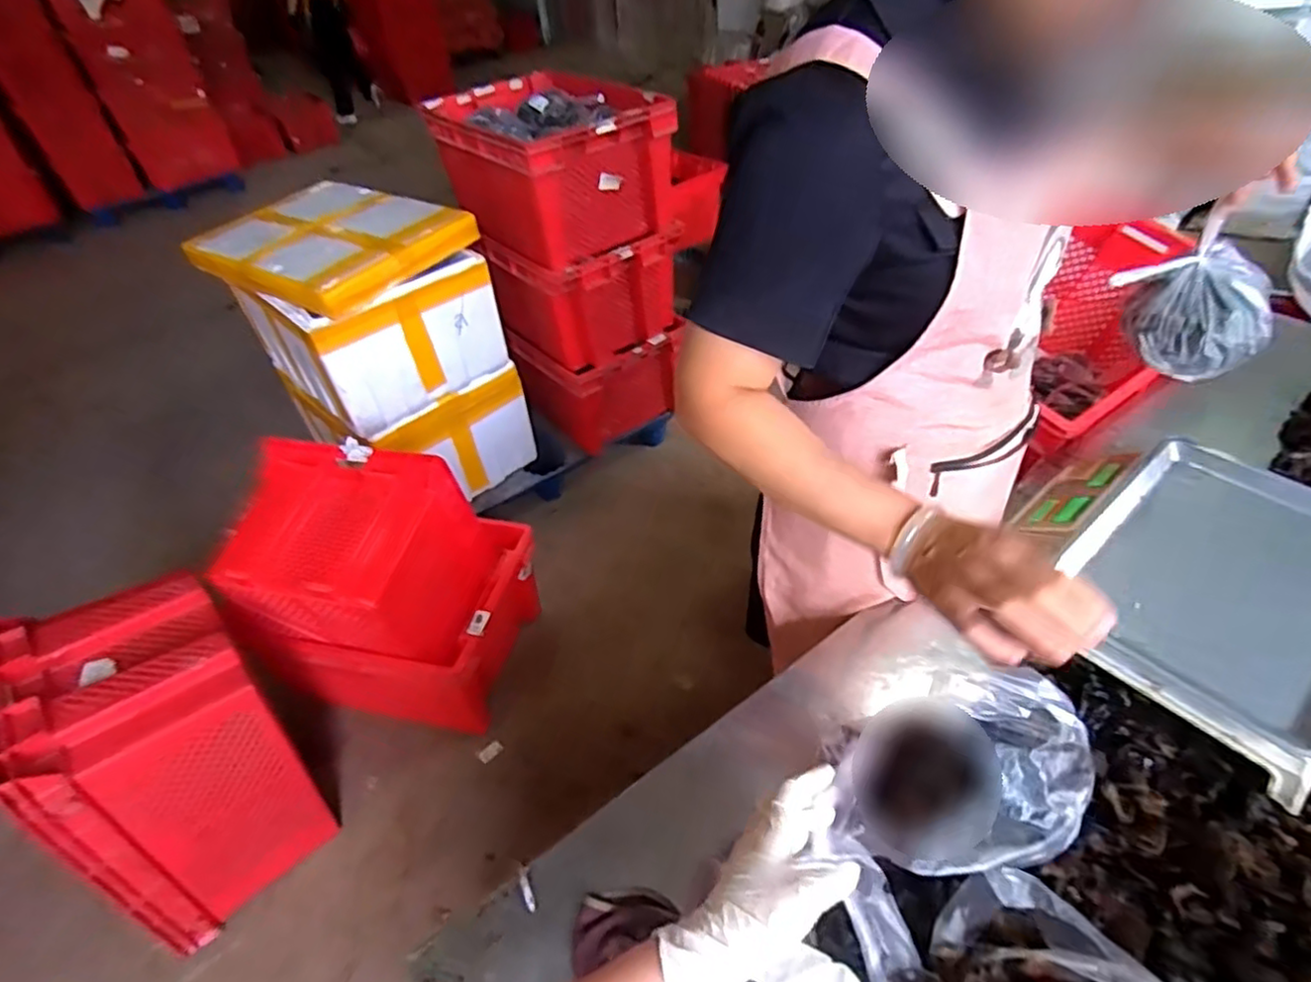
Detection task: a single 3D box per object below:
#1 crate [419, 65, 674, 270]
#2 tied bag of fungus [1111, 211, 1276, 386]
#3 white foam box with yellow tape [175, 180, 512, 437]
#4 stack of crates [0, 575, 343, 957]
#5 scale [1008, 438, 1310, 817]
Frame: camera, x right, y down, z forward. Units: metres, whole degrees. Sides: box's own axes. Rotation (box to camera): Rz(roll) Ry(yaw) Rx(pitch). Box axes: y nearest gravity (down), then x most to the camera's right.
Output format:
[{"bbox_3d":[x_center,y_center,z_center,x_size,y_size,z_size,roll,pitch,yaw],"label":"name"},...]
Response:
[{"bbox_3d":[-0.263,-0.784,1.603,0.390,0.271,0.542,-29,48,-22],"label":"crate"},{"bbox_3d":[0.606,-0.212,0.740,0.131,0.110,0.139,-33,49,-25],"label":"tied bag of fungus"},{"bbox_3d":[-0.722,-0.462,1.646,0.511,0.374,0.483,31,55,33],"label":"white foam box with yellow tape"},{"bbox_3d":[-0.858,0.474,1.214,0.340,0.558,0.352,-34,49,-26],"label":"stack of crates"},{"bbox_3d":[0.571,0.082,0.706,0.349,0.098,0.316,-34,49,-26],"label":"scale"}]

